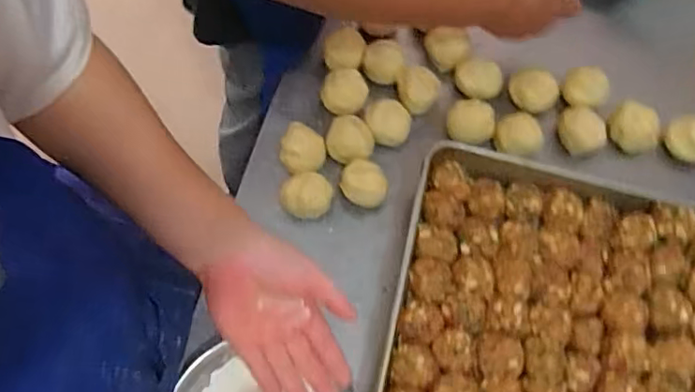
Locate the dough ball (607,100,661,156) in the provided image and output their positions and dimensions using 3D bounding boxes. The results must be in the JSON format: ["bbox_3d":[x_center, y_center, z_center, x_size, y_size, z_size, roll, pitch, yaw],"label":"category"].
[{"bbox_3d":[0.353,-0.082,0.701,0.063,0.043,0.046,41,72,13],"label":"dough ball"}]

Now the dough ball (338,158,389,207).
[{"bbox_3d":[0.019,-0.013,0.666,0.056,0.047,0.053,12,68,3],"label":"dough ball"}]

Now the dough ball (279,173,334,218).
[{"bbox_3d":[-0.047,0.002,0.657,0.059,0.041,0.052,9,68,1],"label":"dough ball"}]

